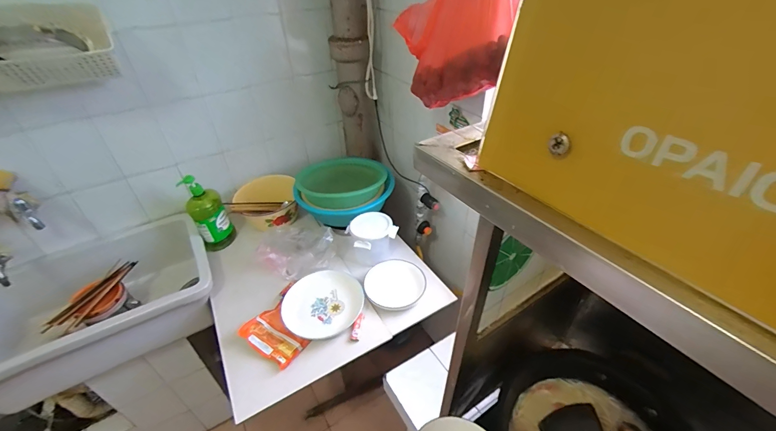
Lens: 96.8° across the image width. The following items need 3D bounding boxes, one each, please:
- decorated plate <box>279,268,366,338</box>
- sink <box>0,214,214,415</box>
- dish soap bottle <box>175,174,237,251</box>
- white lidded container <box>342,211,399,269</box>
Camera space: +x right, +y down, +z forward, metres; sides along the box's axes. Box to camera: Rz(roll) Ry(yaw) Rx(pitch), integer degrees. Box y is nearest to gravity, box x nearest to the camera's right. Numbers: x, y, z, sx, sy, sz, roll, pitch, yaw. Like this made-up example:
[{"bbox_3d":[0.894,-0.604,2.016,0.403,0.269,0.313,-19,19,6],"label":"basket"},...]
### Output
[{"bbox_3d":[-0.182,0.242,0.965,0.218,0.027,0.208,-1,38,1],"label":"decorated plate"},{"bbox_3d":[-0.879,0.273,1.047,0.640,0.208,0.395,-23,43,-25],"label":"sink"},{"bbox_3d":[-0.588,-0.003,1.137,0.107,0.248,0.084,-25,44,-26],"label":"dish soap bottle"},{"bbox_3d":[-0.069,0.070,1.076,0.156,0.119,0.132,-25,44,-26],"label":"white lidded container"}]

